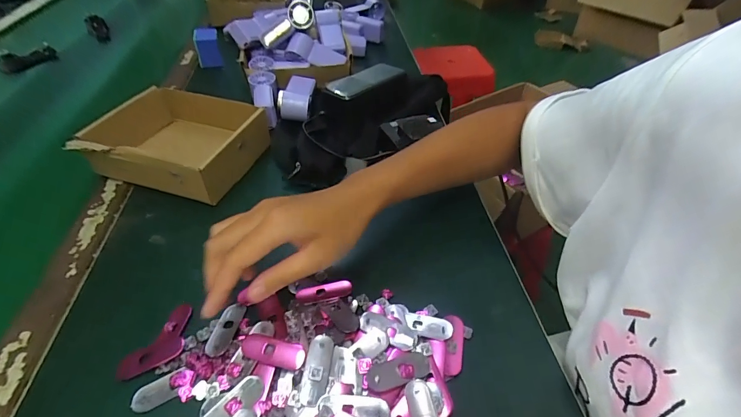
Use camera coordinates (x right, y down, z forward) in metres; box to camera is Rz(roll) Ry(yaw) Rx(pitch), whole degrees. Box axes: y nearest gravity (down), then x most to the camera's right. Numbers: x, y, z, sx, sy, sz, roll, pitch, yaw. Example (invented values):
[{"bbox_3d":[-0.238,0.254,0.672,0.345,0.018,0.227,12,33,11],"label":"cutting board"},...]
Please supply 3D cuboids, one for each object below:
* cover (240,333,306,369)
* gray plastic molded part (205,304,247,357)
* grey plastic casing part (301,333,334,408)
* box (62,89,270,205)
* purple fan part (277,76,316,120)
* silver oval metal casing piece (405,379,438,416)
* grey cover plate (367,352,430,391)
[{"bbox_3d":[-0.075,0.109,0.286,0.050,0.006,0.019,7,46,9],"label":"cover"},{"bbox_3d":[-0.118,0.098,0.305,0.019,0.004,0.047,5,35,6],"label":"gray plastic molded part"},{"bbox_3d":[-0.039,0.118,0.276,0.018,0.005,0.049,5,45,7],"label":"grey plastic casing part"},{"bbox_3d":[-0.230,-0.086,0.455,0.179,0.055,0.149,9,45,8],"label":"box"},{"bbox_3d":[-0.103,-0.165,0.535,0.045,0.034,0.083,1,44,1],"label":"purple fan part"},{"bbox_3d":[0.037,0.141,0.252,0.019,0.005,0.049,-11,46,-10],"label":"silver oval metal casing piece"},{"bbox_3d":[0.021,0.117,0.272,0.049,0.008,0.020,-14,46,-12],"label":"grey cover plate"}]

